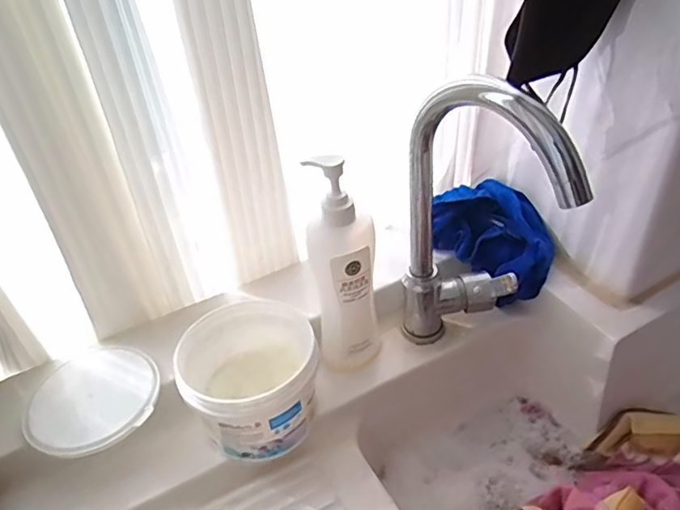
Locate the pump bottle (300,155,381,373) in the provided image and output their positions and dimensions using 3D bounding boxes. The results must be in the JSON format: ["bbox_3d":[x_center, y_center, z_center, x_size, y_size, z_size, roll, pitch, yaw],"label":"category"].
[{"bbox_3d":[0.004,0.016,0.560,0.062,0.232,0.046,-8,39,-4],"label":"pump bottle"}]

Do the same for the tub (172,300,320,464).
[{"bbox_3d":[-0.085,0.126,0.564,0.122,0.112,0.140,-16,41,-13],"label":"tub"}]

